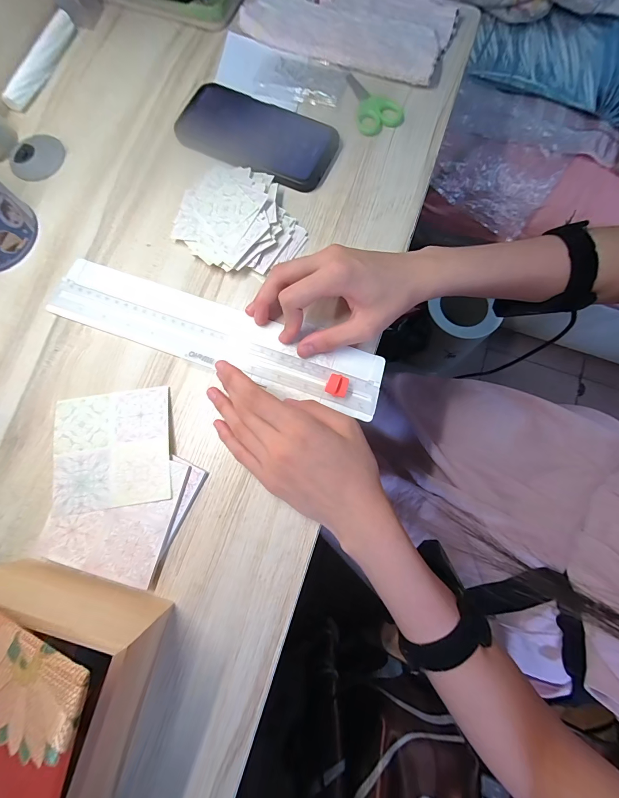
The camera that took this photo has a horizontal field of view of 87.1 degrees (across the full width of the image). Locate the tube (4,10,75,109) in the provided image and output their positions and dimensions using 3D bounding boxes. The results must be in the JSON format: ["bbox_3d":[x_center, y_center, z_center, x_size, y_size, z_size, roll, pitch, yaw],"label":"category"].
[{"bbox_3d":[-0.311,-0.390,0.374,0.017,0.018,0.130,20,80,5],"label":"tube"}]

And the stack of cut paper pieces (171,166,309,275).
[{"bbox_3d":[-0.071,-0.178,0.319,0.128,0.022,0.104,37,82,8],"label":"stack of cut paper pieces"}]

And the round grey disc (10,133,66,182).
[{"bbox_3d":[-0.297,-0.264,0.354,0.057,0.004,0.058,0,79,1],"label":"round grey disc"}]

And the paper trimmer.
[{"bbox_3d":[-0.089,-0.060,0.300,0.316,0.009,0.060,20,80,6],"label":"paper trimmer"}]

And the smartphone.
[{"bbox_3d":[-0.054,-0.278,0.342,0.169,0.017,0.076,26,80,6],"label":"smartphone"}]

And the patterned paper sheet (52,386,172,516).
[{"bbox_3d":[-0.170,0.042,0.281,0.098,0.004,0.097,-8,75,0],"label":"patterned paper sheet"}]

